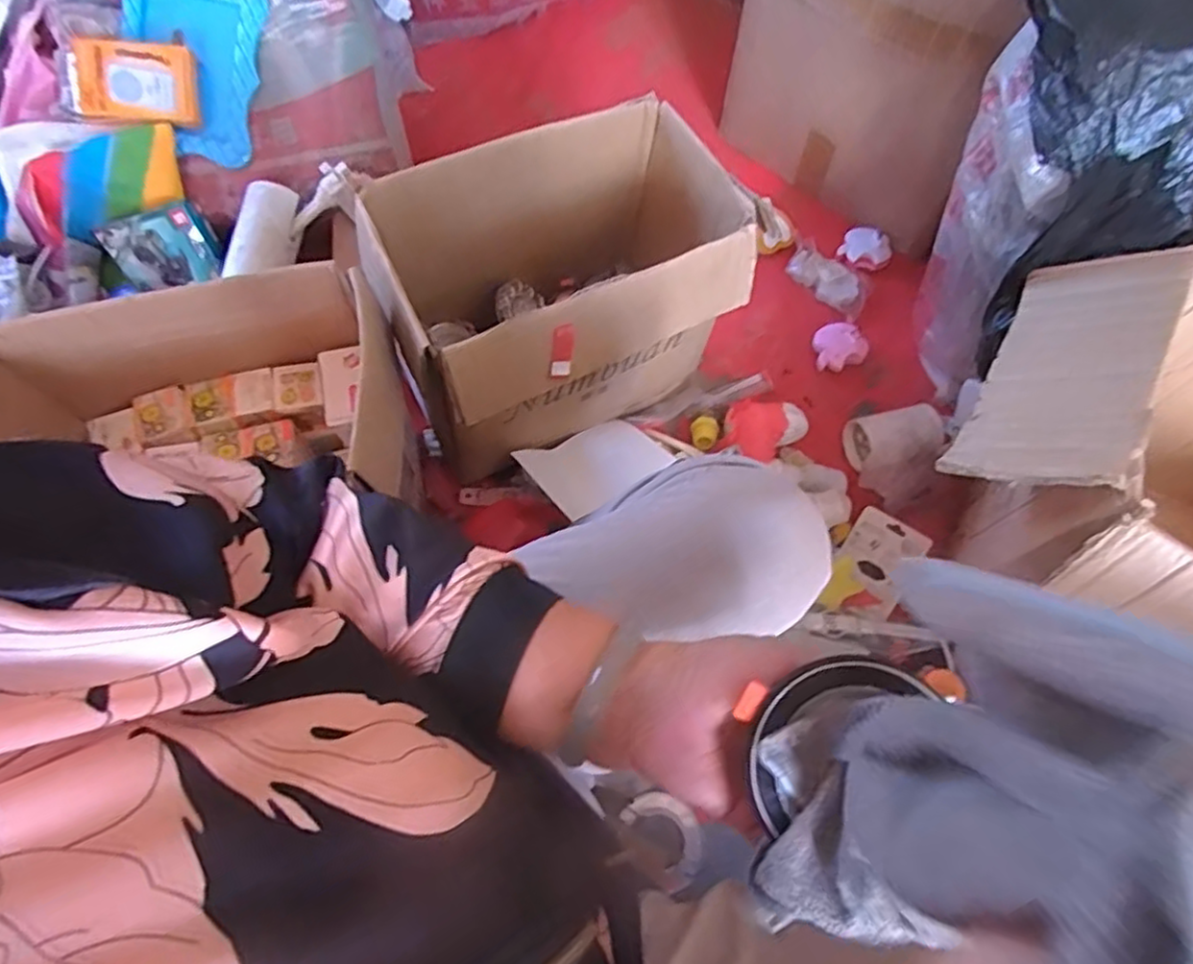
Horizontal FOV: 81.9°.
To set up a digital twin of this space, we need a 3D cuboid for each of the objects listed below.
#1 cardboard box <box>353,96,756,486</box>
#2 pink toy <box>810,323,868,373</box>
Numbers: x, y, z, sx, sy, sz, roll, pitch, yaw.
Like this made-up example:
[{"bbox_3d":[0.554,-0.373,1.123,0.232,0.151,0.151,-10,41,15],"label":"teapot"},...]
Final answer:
[{"bbox_3d":[-0.034,-0.206,0.802,0.384,0.284,0.232,-27,70,-12],"label":"cardboard box"},{"bbox_3d":[0.355,-0.199,1.000,0.072,0.024,0.068,-5,67,-4],"label":"pink toy"}]

